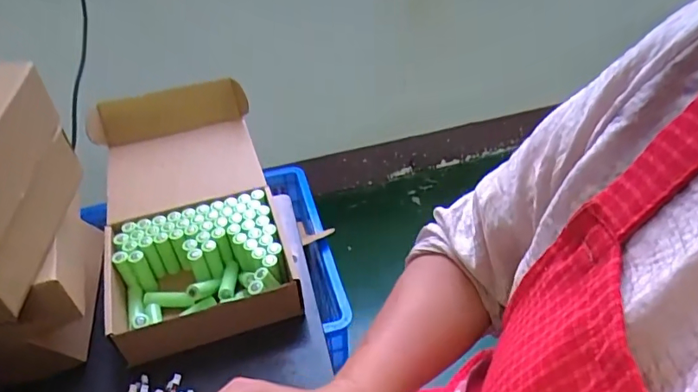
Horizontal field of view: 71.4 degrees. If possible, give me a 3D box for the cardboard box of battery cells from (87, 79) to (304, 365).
[{"bbox_3d":[-0.164,-0.003,0.513,0.183,0.089,0.314,-17,44,-16],"label":"cardboard box of battery cells"}]

